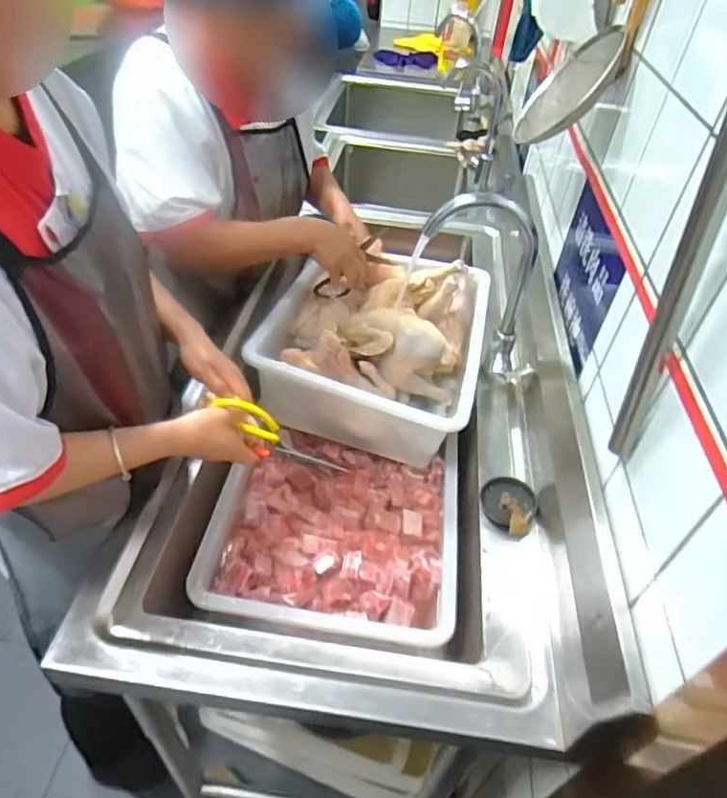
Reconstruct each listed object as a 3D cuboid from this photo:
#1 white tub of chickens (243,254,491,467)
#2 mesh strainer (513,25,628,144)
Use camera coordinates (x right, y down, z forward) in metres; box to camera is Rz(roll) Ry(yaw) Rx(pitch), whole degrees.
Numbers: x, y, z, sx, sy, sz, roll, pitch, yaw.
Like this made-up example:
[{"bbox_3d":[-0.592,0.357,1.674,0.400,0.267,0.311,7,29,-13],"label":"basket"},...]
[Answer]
[{"bbox_3d":[0.027,-0.105,0.993,0.349,0.207,0.388,15,44,9],"label":"white tub of chickens"},{"bbox_3d":[0.297,-0.440,0.806,0.052,0.179,0.161,30,49,-29],"label":"mesh strainer"}]

